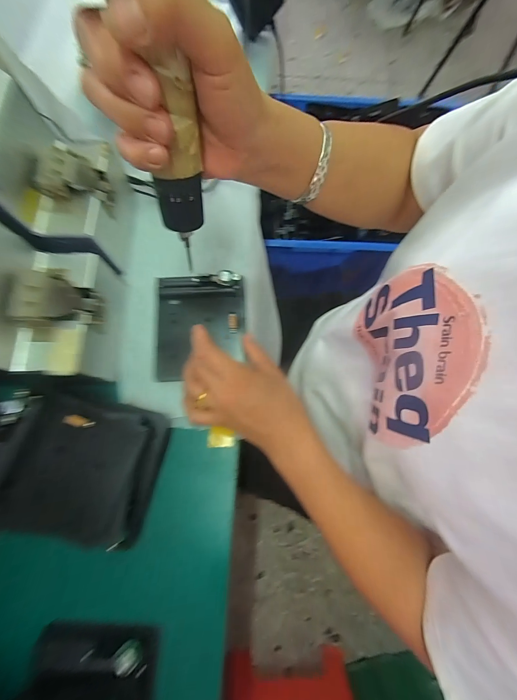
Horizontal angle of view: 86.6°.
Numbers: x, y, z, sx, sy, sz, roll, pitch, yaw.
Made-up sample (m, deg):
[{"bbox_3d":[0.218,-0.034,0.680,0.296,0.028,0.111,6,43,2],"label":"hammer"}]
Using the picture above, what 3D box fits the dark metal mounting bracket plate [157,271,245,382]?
[{"bbox_3d":[-0.070,-0.032,0.332,0.103,0.022,0.128,-3,76,0],"label":"dark metal mounting bracket plate"}]

